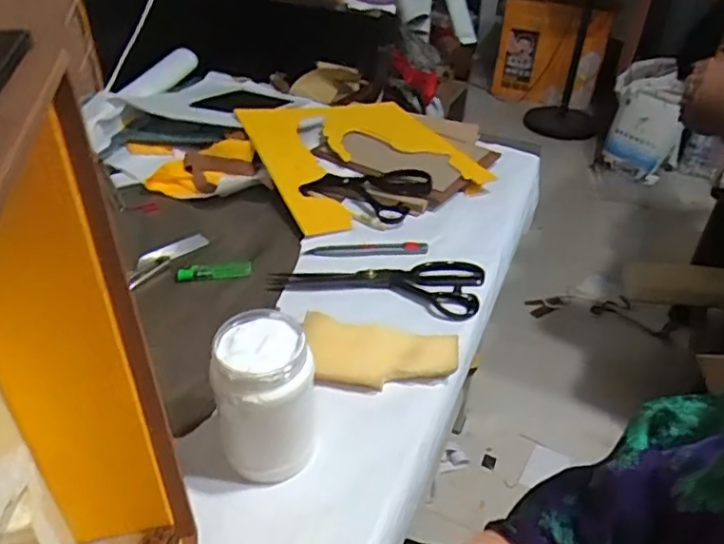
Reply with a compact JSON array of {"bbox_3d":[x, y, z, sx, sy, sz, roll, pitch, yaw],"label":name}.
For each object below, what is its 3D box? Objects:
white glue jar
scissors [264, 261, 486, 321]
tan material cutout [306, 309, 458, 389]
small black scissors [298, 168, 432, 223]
[{"bbox_3d":[-0.078,0.102,0.469,0.069,0.126,0.074,2,38,-1],"label":"white glue jar"},{"bbox_3d":[0.018,0.007,0.688,0.244,0.013,0.098,6,38,5],"label":"scissors"},{"bbox_3d":[0.015,0.081,0.581,0.154,0.011,0.072,9,55,7],"label":"tan material cutout"},{"bbox_3d":[0.009,-0.120,0.827,0.159,0.017,0.100,19,58,18],"label":"small black scissors"}]

